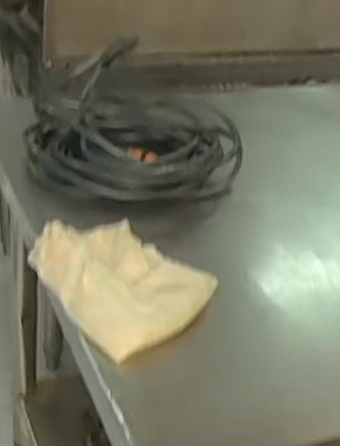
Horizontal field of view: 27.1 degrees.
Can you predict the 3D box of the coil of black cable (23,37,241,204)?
[{"bbox_3d":[-0.047,-0.109,0.950,0.273,0.075,0.231,11,31,7],"label":"coil of black cable"}]

